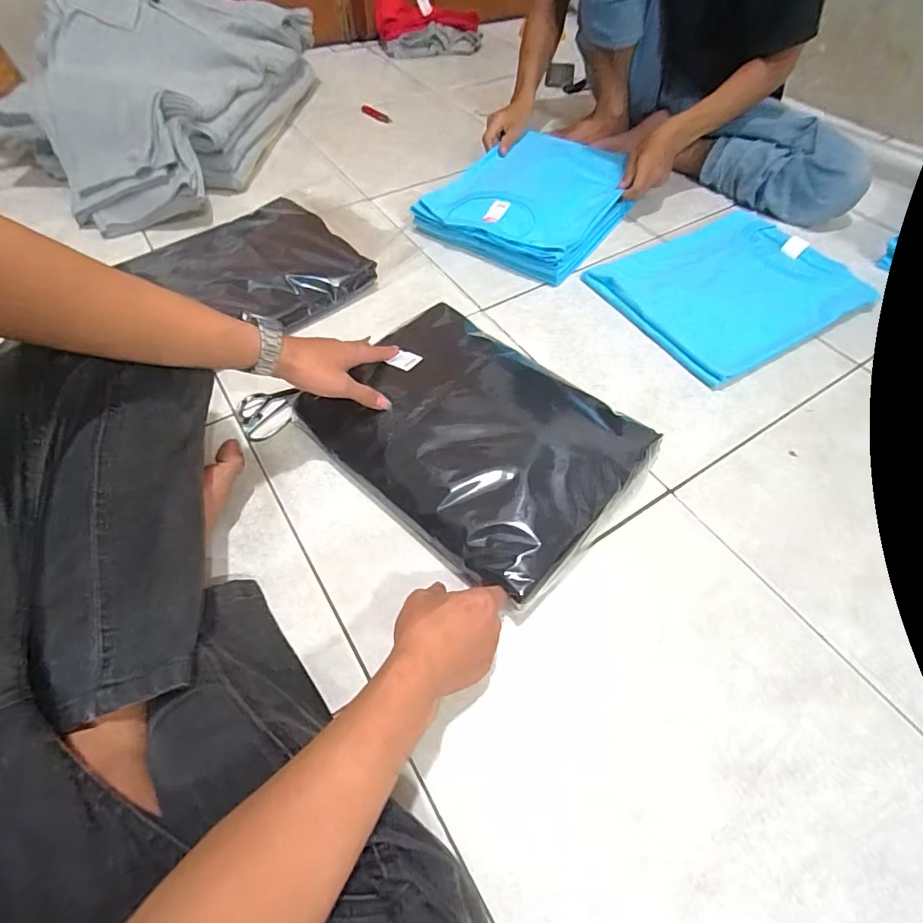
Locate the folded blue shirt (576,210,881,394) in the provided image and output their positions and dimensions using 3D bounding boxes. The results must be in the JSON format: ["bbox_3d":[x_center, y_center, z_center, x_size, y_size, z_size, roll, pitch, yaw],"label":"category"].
[{"bbox_3d":[0.419,-0.279,0.766,0.341,0.019,0.289,-27,58,-13],"label":"folded blue shirt"}]

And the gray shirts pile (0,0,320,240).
[{"bbox_3d":[-0.626,-0.753,0.997,0.446,0.279,0.624,5,55,2],"label":"gray shirts pile"}]

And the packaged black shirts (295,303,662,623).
[{"bbox_3d":[0.015,-0.034,0.574,0.348,0.053,0.258,36,66,25],"label":"packaged black shirts"}]

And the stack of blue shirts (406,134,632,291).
[{"bbox_3d":[0.137,-0.491,0.894,0.299,0.074,0.353,27,62,21],"label":"stack of blue shirts"}]

